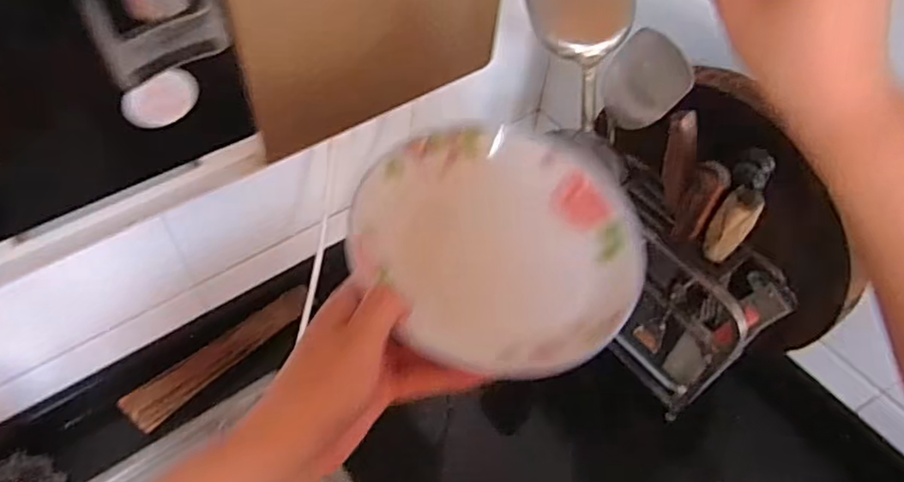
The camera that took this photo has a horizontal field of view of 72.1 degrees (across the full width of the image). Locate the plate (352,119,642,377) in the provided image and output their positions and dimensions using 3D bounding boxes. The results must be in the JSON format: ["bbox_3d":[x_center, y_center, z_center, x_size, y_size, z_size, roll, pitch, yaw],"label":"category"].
[{"bbox_3d":[0.030,-0.003,0.392,0.171,0.035,0.169,2,54,-3],"label":"plate"}]

